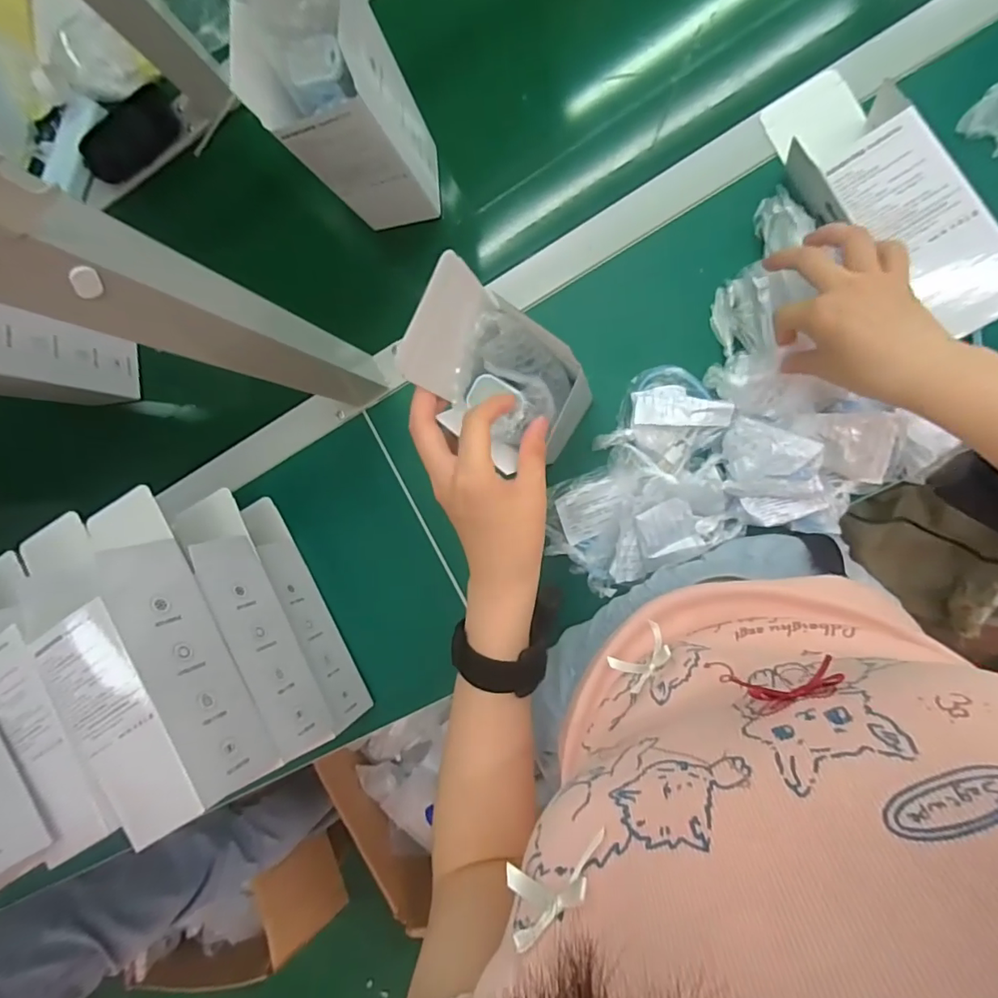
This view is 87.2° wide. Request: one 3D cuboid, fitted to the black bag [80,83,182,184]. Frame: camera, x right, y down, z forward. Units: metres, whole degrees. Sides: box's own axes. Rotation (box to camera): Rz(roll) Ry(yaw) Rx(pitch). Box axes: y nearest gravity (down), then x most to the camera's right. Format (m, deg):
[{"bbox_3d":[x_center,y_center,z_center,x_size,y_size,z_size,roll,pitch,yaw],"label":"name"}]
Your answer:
[{"bbox_3d":[-0.382,-0.383,0.548,0.108,0.029,0.048,-29,87,9],"label":"black bag"}]

